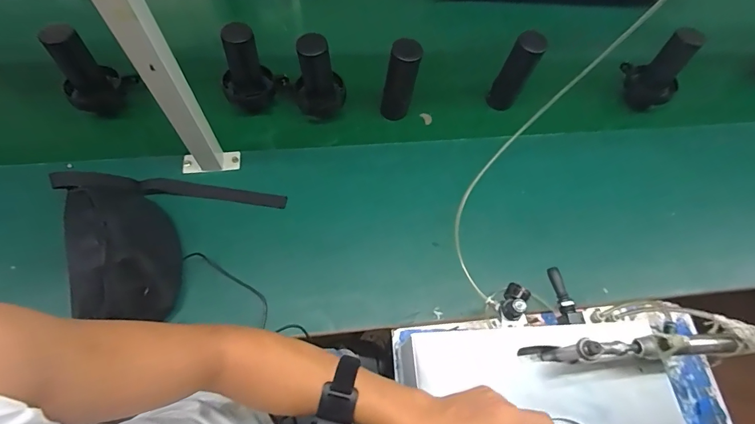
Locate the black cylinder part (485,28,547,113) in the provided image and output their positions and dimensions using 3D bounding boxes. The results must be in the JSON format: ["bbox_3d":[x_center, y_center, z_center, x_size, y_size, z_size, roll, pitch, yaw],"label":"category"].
[{"bbox_3d":[0.271,-0.270,0.775,0.062,0.180,0.060,25,65,9],"label":"black cylinder part"}]

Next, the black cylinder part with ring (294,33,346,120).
[{"bbox_3d":[-0.111,-0.245,0.736,0.095,0.184,0.082,-9,65,-8],"label":"black cylinder part with ring"}]

